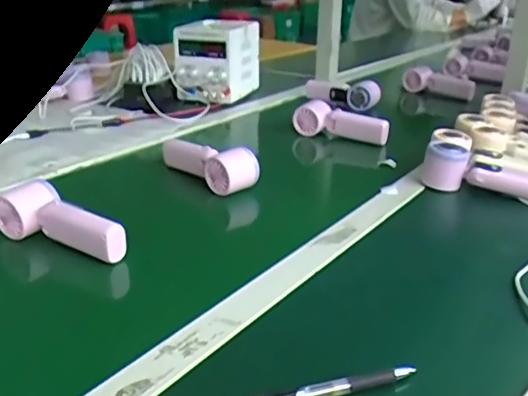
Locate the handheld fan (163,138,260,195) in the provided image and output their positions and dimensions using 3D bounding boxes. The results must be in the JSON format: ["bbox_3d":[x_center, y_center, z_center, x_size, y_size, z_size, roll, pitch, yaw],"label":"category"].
[{"bbox_3d":[-0.080,-0.058,0.812,0.055,0.061,0.166,-17,29,-34],"label":"handheld fan"}]

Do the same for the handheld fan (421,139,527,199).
[{"bbox_3d":[0.299,-0.032,0.759,0.167,0.062,0.050,13,26,25],"label":"handheld fan"}]

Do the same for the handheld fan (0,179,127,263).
[{"bbox_3d":[-0.224,0.026,0.611,0.166,0.053,0.052,18,29,34],"label":"handheld fan"}]

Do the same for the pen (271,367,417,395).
[{"bbox_3d":[0.046,0.140,0.411,0.139,0.011,0.009,-6,25,-15],"label":"pen"}]

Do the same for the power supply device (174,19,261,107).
[{"bbox_3d":[-0.098,-0.302,1.222,0.131,0.151,0.171,10,26,20],"label":"power supply device"}]

